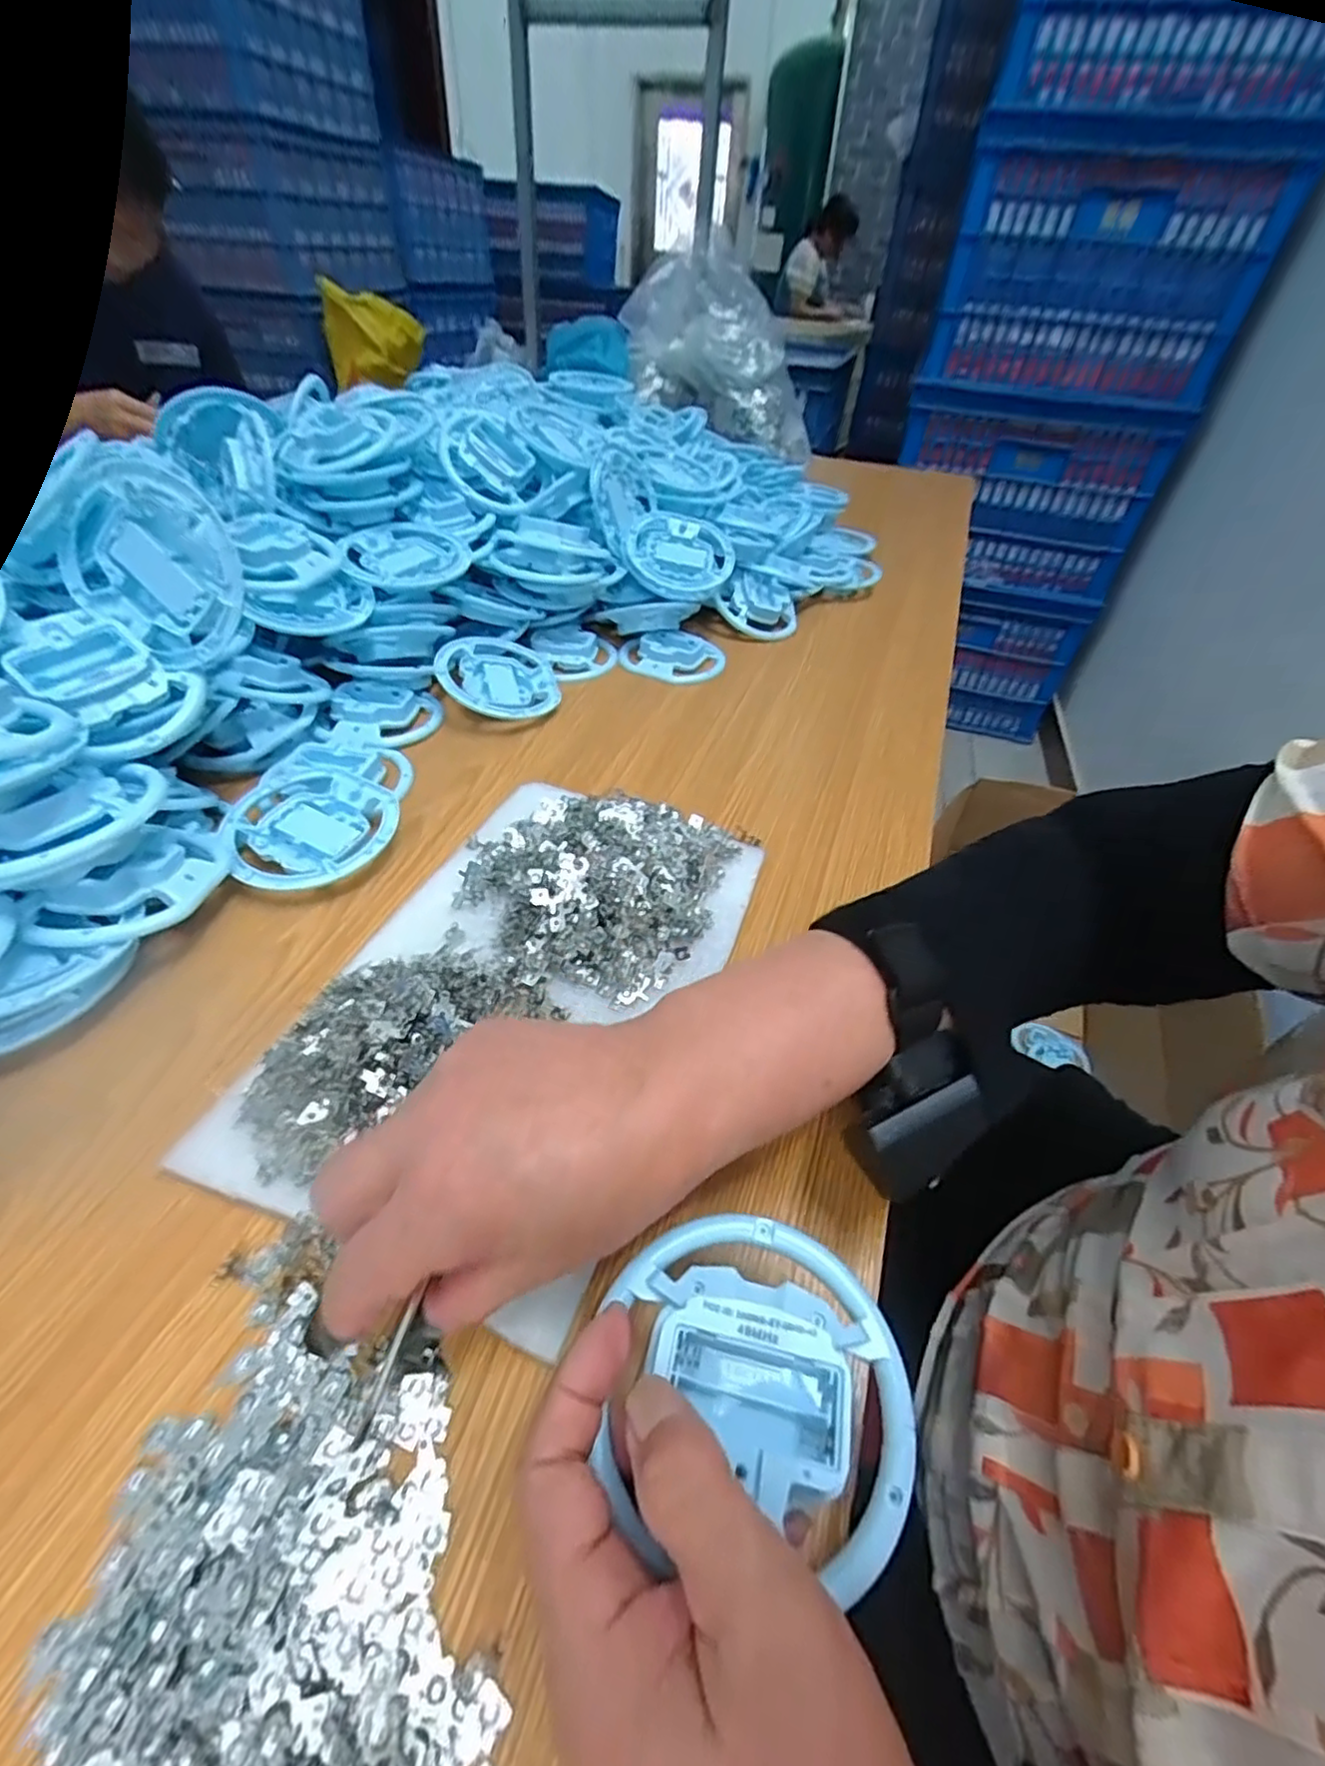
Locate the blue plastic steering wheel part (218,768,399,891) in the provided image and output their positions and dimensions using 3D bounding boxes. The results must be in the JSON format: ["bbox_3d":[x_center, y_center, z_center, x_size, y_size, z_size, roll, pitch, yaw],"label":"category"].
[{"bbox_3d":[-0.232,-0.034,0.436,0.111,0.030,0.101,2,44,-2],"label":"blue plastic steering wheel part"}]

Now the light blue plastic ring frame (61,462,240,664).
[{"bbox_3d":[-0.288,-0.185,0.387,0.098,0.091,0.019,39,18,-8],"label":"light blue plastic ring frame"}]

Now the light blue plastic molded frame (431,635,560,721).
[{"bbox_3d":[-0.141,-0.174,0.578,0.103,0.021,0.101,3,50,-24],"label":"light blue plastic molded frame"}]

